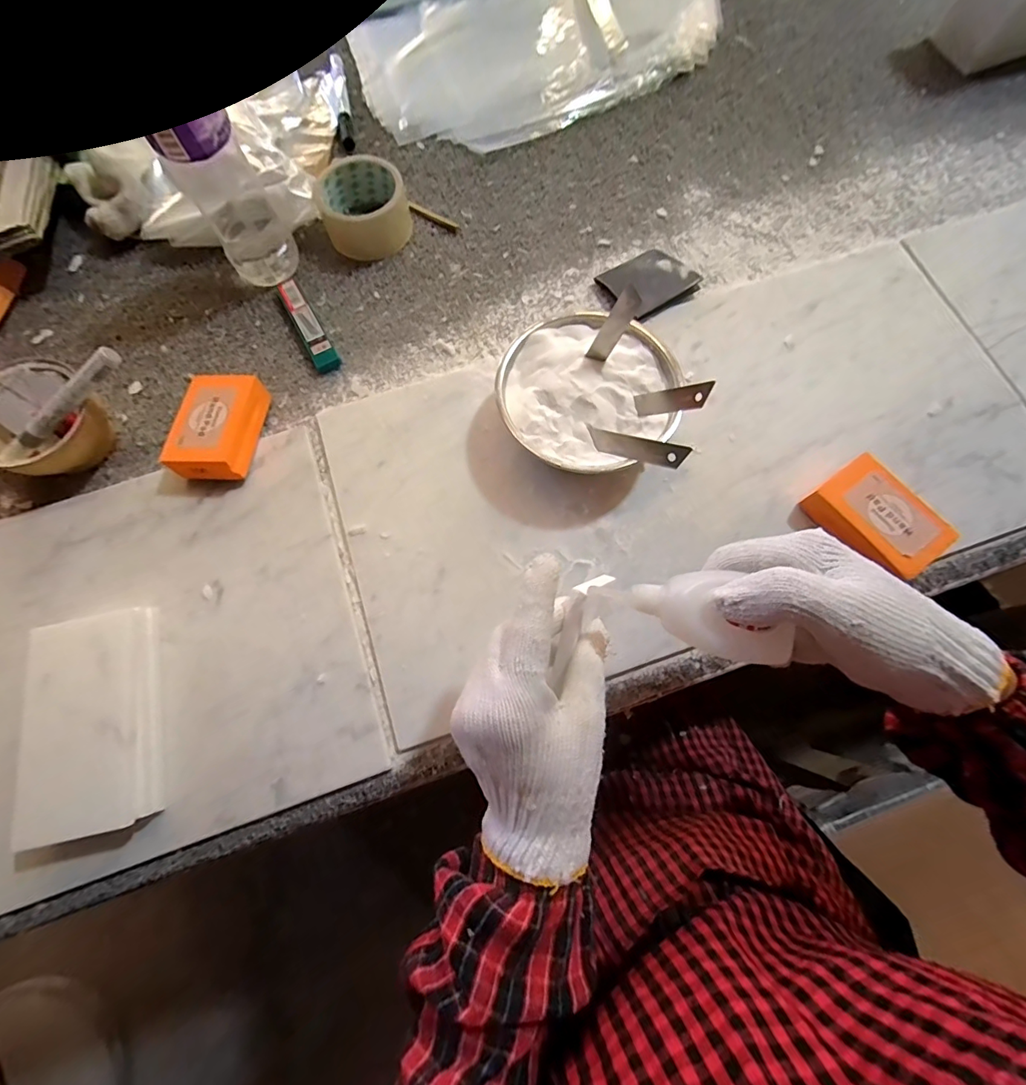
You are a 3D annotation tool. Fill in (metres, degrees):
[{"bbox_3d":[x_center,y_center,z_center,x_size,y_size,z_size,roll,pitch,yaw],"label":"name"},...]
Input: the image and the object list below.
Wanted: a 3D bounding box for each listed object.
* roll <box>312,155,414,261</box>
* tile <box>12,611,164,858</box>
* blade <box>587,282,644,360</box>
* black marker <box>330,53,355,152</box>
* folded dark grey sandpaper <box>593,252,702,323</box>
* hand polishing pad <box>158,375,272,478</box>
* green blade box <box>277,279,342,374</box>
[{"bbox_3d":[-0.152,-0.344,0.481,0.087,0.043,0.082,0,71,0],"label":"roll"},{"bbox_3d":[-0.302,0.128,0.331,0.081,0.037,0.156,-11,71,-4],"label":"tile"},{"bbox_3d":[0.083,-0.177,0.380,0.017,0.004,0.059,30,109,-6],"label":"blade"},{"bbox_3d":[-0.202,-0.524,0.551,0.015,0.010,0.150,-11,71,-3],"label":"black marker"},{"bbox_3d":[0.133,-0.260,0.465,0.079,0.022,0.073,-31,74,-10],"label":"folded dark grey sandpaper"},{"bbox_3d":[-0.260,-0.101,0.410,0.060,0.034,0.095,3,71,1],"label":"hand polishing pad"},{"bbox_3d":[-0.203,-0.215,0.461,0.022,0.011,0.111,-28,73,-9],"label":"green blade box"}]

